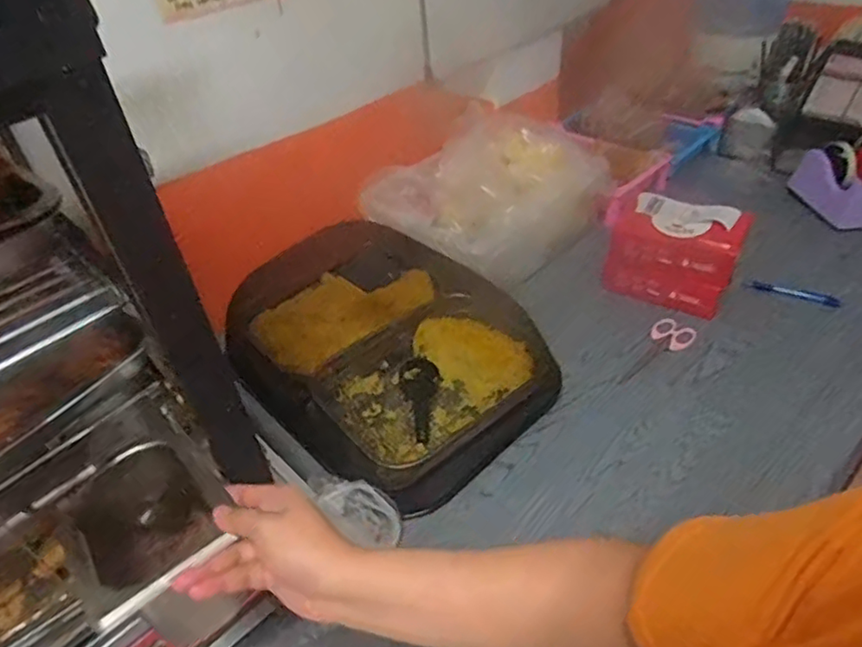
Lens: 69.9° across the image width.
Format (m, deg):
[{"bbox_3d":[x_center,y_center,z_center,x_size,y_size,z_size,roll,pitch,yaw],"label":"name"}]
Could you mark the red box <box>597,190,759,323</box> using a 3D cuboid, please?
[{"bbox_3d":[0.378,-0.112,0.957,0.180,0.137,0.120,17,46,25],"label":"red box"}]

